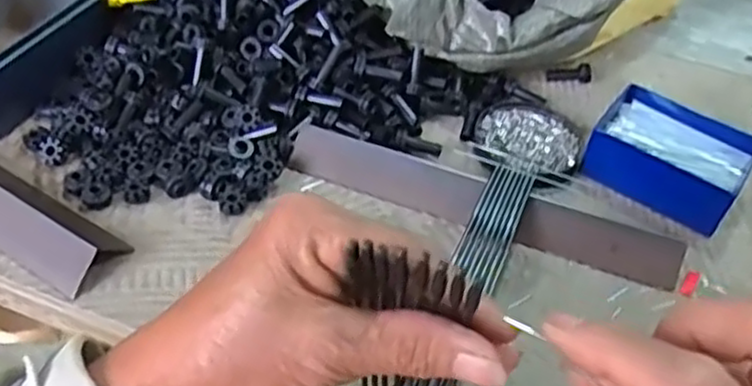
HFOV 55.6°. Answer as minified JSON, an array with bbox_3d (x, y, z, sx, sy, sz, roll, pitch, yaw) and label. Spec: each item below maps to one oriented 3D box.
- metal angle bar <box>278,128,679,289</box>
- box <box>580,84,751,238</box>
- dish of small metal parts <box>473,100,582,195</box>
[{"bbox_3d":[0.071,0.011,0.505,0.277,0.028,0.038,21,48,14],"label":"metal angle bar"},{"bbox_3d":[0.223,-0.025,0.547,0.109,0.043,0.088,29,50,21],"label":"box"},{"bbox_3d":[0.122,-0.041,0.567,0.081,0.015,0.084,3,46,-3],"label":"dish of small metal parts"}]

